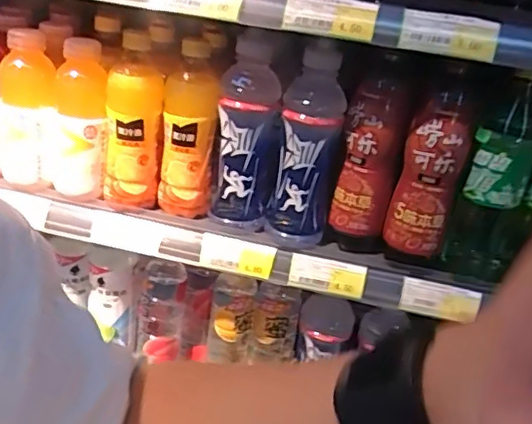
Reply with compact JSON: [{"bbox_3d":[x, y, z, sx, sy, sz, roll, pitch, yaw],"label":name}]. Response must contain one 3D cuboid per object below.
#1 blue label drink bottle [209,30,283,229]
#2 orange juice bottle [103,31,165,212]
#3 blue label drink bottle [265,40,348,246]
[{"bbox_3d":[-0.021,-0.090,0.662,0.071,0.206,0.058,6,29,-1],"label":"blue label drink bottle"},{"bbox_3d":[-0.155,-0.102,0.663,0.068,0.188,0.056,0,29,-12],"label":"orange juice bottle"},{"bbox_3d":[0.046,-0.079,0.648,0.068,0.214,0.071,10,29,6],"label":"blue label drink bottle"}]

